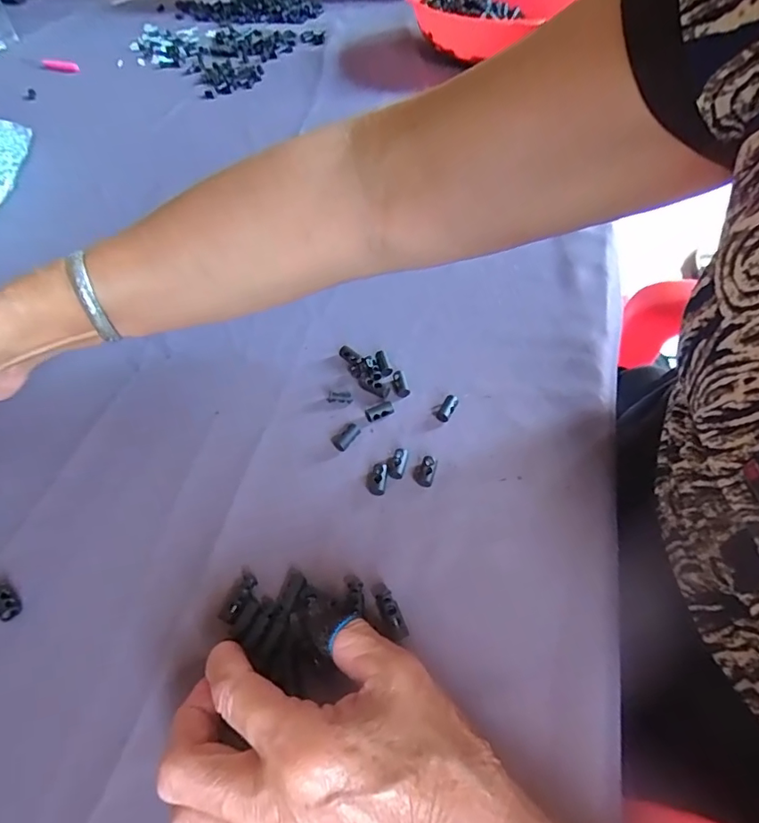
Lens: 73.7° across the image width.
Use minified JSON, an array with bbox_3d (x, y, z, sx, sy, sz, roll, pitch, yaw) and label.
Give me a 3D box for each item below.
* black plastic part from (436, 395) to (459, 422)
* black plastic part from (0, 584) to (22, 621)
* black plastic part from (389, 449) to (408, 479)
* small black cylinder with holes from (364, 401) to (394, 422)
[{"bbox_3d":[0.045,-0.003,0.342,0.010,0.008,0.018,28,58,19],"label":"black plastic part"},{"bbox_3d":[-0.198,0.100,0.267,0.019,0.007,0.010,38,61,25],"label":"black plastic part"},{"bbox_3d":[0.011,0.033,0.316,0.010,0.008,0.019,13,54,10],"label":"black plastic part"},{"bbox_3d":[0.000,0.000,0.339,0.019,0.009,0.007,-18,55,-13],"label":"small black cylinder with holes"}]

